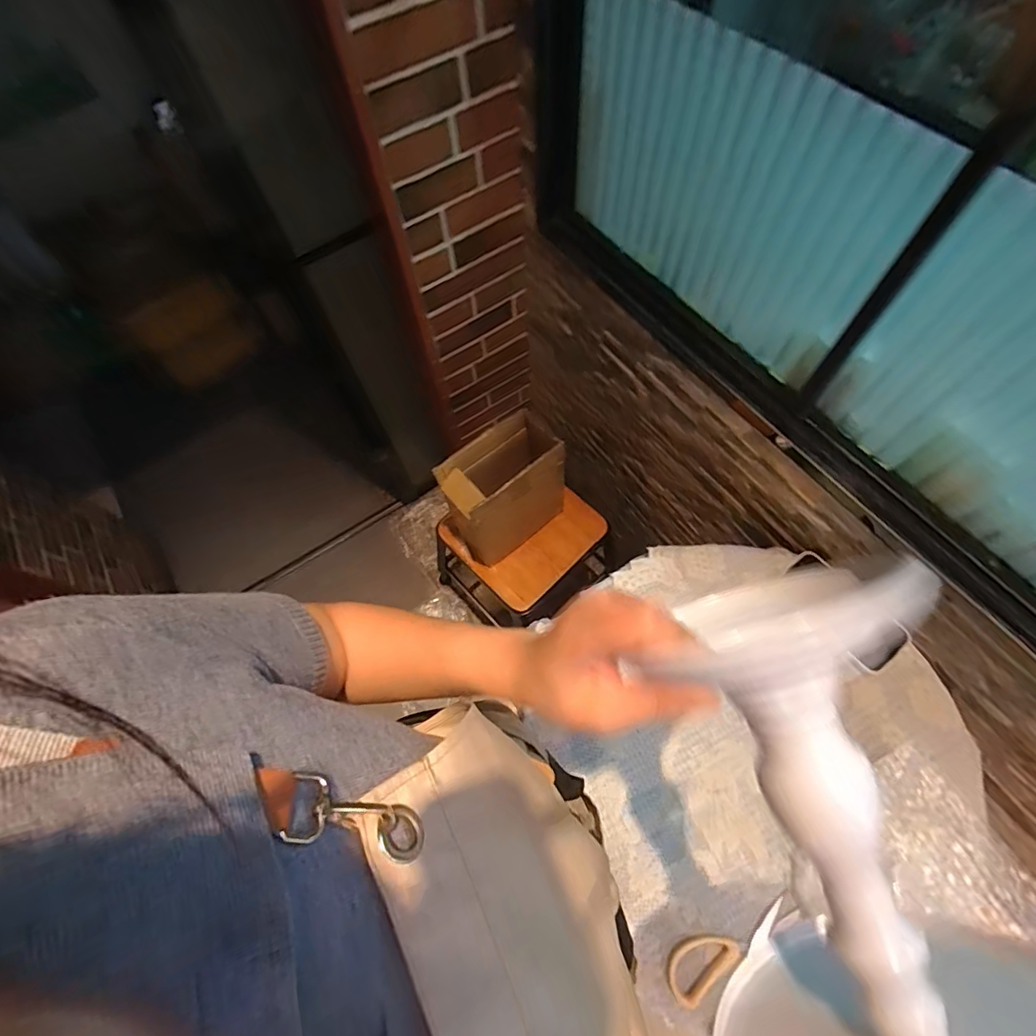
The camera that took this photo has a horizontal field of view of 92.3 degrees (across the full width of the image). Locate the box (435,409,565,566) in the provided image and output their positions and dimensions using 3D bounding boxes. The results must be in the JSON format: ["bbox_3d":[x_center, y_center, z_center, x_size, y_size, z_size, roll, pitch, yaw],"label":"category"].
[{"bbox_3d":[-0.024,-0.052,0.994,0.218,0.271,0.123,-35,69,-12],"label":"box"}]

